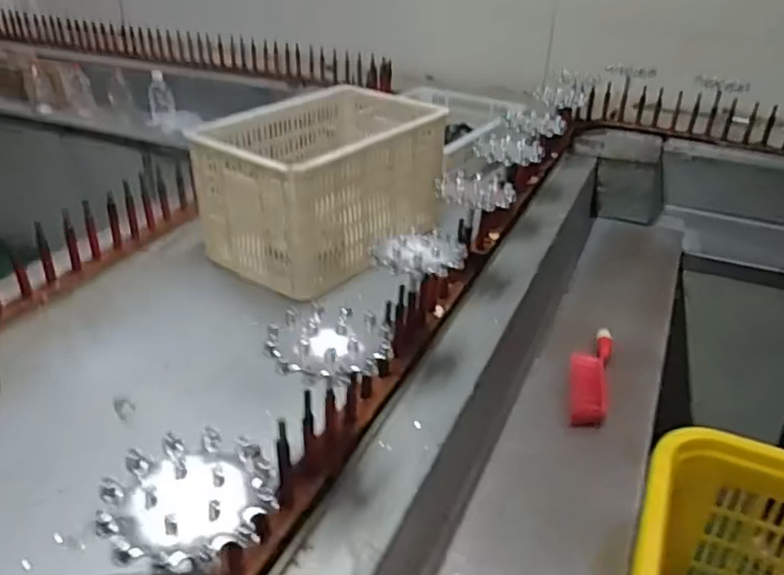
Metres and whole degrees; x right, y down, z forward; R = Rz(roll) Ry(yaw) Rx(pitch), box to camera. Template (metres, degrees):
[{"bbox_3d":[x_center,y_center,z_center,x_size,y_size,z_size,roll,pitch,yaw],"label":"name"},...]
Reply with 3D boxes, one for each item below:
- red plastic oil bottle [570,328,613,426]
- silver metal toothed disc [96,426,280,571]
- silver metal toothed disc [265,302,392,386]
[{"bbox_3d":[0.381,0.161,1.261,0.072,0.034,0.274,10,33,16],"label":"red plastic oil bottle"},{"bbox_3d":[-0.178,0.182,0.578,0.142,0.022,0.149,0,32,0],"label":"silver metal toothed disc"},{"bbox_3d":[-0.076,0.063,0.778,0.140,0.020,0.147,0,32,0],"label":"silver metal toothed disc"}]

